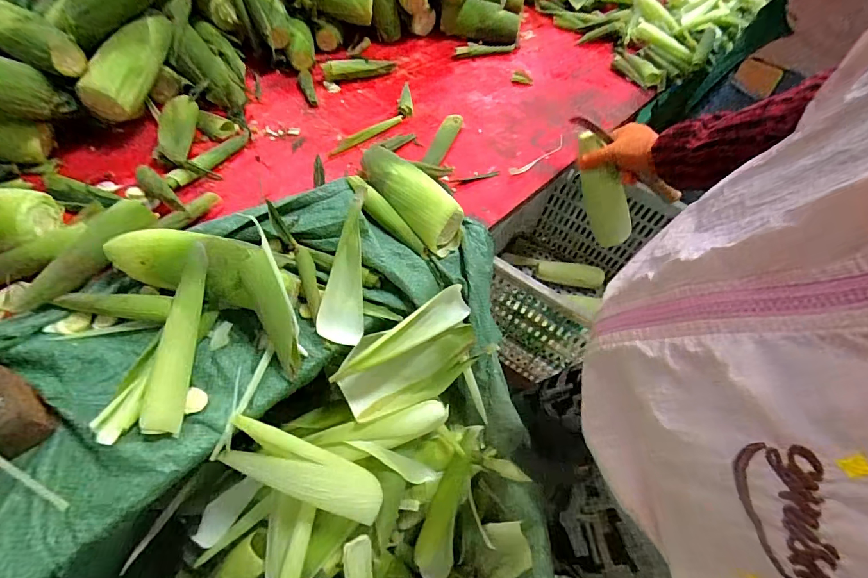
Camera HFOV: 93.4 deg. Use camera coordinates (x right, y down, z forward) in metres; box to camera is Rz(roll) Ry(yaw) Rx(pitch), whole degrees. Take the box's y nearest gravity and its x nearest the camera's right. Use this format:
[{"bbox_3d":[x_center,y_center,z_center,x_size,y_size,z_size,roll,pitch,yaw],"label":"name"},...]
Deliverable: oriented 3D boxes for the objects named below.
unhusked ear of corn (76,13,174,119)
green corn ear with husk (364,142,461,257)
[{"bbox_3d":[-0.449,-0.346,0.615,0.063,0.061,0.191,12,70,3],"label":"unhusked ear of corn"},{"bbox_3d":[-0.034,-0.137,0.569,0.080,0.064,0.191,-34,67,-26],"label":"green corn ear with husk"}]

